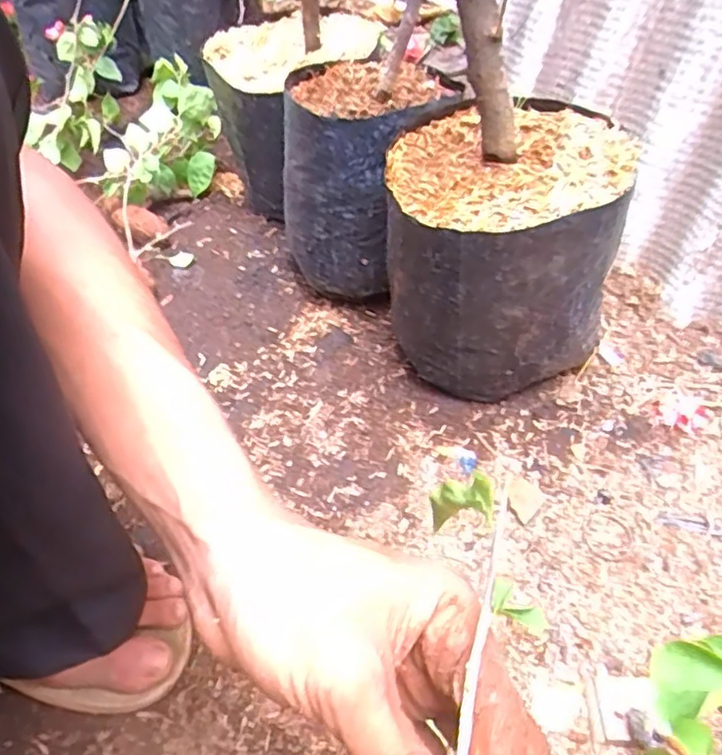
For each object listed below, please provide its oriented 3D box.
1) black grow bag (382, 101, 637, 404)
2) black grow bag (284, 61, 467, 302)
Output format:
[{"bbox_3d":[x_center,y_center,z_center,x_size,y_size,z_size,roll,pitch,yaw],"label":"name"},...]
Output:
[{"bbox_3d":[0.100,-0.083,0.483,0.151,0.182,0.145,0,48,1],"label":"black grow bag"},{"bbox_3d":[0.006,-0.168,0.571,0.140,0.177,0.155,13,50,13],"label":"black grow bag"}]

